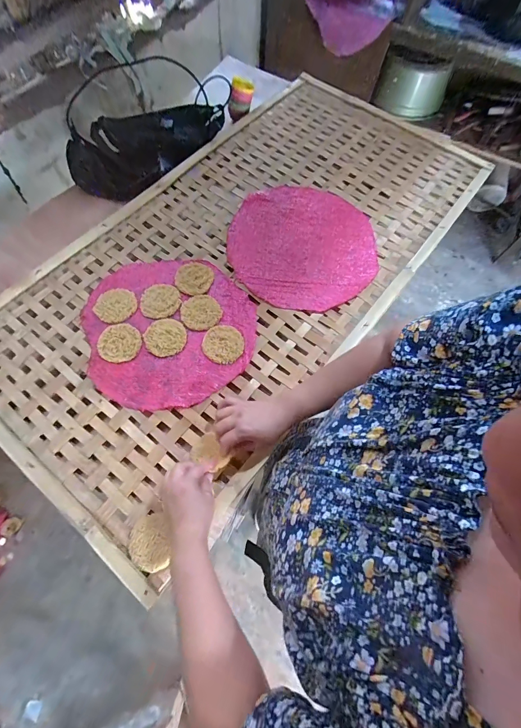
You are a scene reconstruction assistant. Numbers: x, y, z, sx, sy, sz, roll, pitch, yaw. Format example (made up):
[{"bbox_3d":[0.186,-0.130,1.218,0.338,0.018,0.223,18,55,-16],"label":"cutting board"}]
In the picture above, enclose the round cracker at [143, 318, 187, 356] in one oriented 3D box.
[{"bbox_3d":[-0.183,-0.053,0.613,0.076,0.007,0.074,1,68,-2],"label":"round cracker"}]

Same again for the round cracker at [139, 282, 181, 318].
[{"bbox_3d":[-0.203,-0.129,0.640,0.079,0.005,0.075,-7,69,-6],"label":"round cracker"}]

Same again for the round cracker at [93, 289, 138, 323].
[{"bbox_3d":[-0.288,-0.118,0.635,0.070,0.008,0.078,36,71,11],"label":"round cracker"}]

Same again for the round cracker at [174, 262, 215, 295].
[{"bbox_3d":[-0.140,-0.181,0.666,0.077,0.008,0.075,1,68,-2],"label":"round cracker"}]

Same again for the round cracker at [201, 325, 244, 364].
[{"bbox_3d":[-0.071,-0.039,0.616,0.077,0.005,0.078,1,68,-2],"label":"round cracker"}]

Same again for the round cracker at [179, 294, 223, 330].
[{"bbox_3d":[-0.119,-0.105,0.636,0.079,0.004,0.075,1,68,-2],"label":"round cracker"}]

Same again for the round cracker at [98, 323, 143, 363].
[{"bbox_3d":[-0.267,-0.041,0.602,0.077,0.009,0.077,1,68,-2],"label":"round cracker"}]

